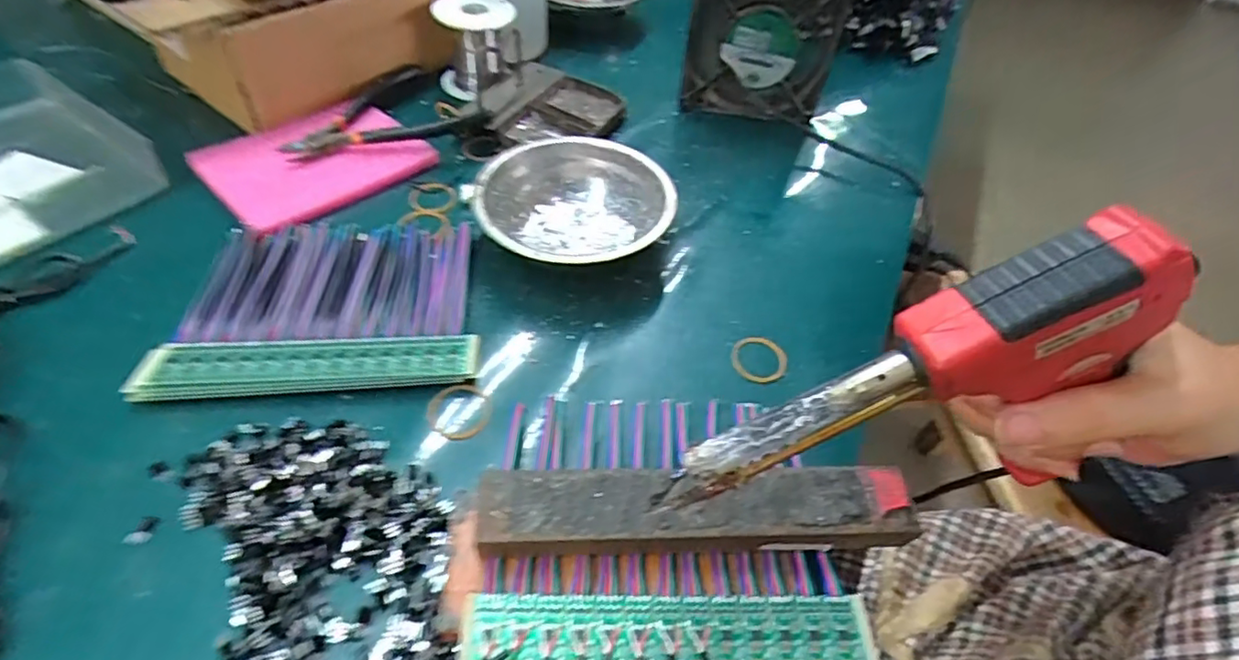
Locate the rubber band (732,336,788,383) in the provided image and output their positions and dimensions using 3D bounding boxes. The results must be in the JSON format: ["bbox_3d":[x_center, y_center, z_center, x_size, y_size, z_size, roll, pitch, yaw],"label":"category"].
[{"bbox_3d":[0.084,0.017,0.360,0.033,0.004,0.033,4,49,-2],"label":"rubber band"}]

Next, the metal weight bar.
[{"bbox_3d":[0.034,0.081,0.266,0.185,0.022,0.034,1,49,-5],"label":"metal weight bar"}]

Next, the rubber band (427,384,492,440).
[{"bbox_3d":[-0.085,0.044,0.322,0.033,0.004,0.033,3,49,-3],"label":"rubber band"}]

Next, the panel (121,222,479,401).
[{"bbox_3d":[-0.173,-0.019,0.360,0.163,0.012,0.136,-4,50,-9],"label":"panel"}]

